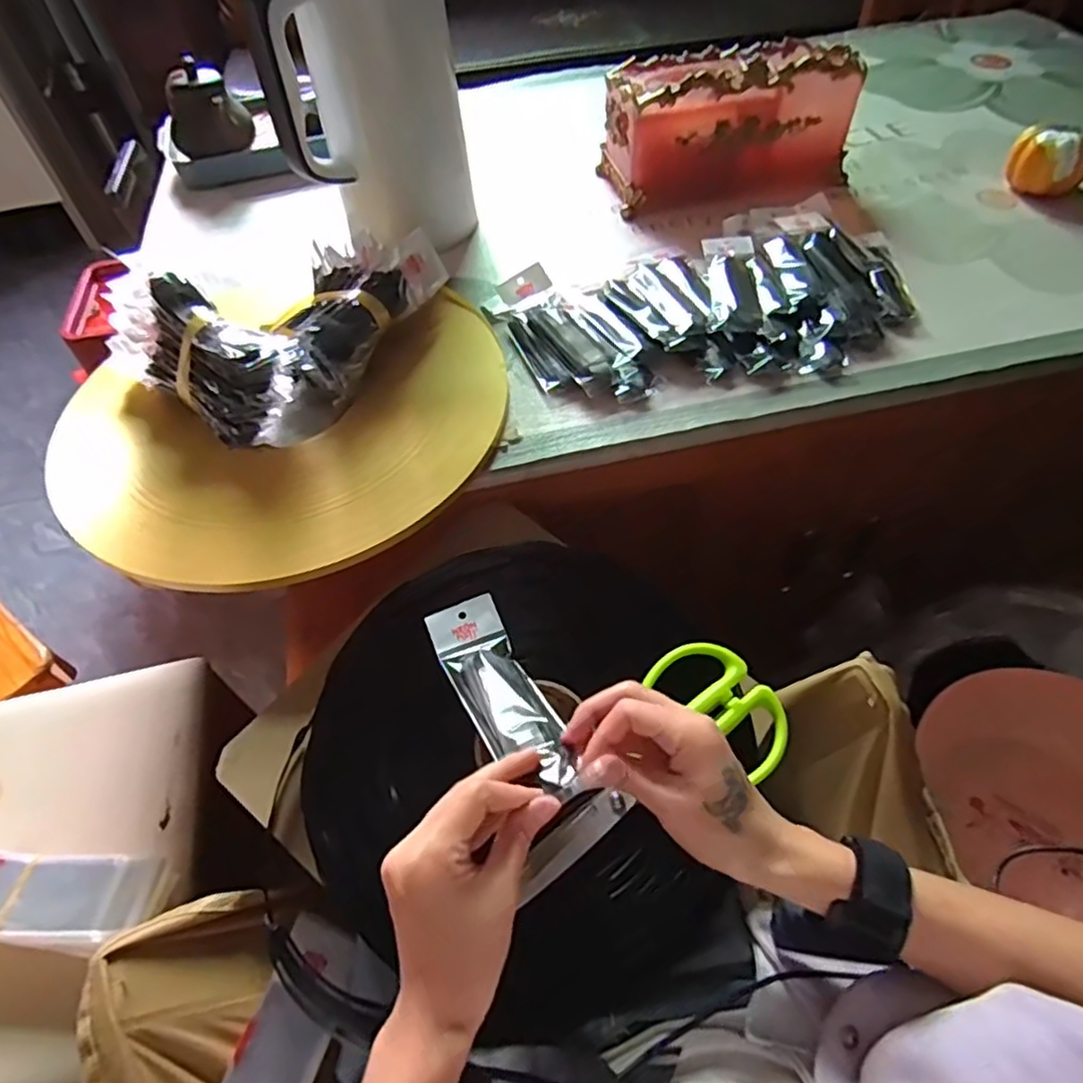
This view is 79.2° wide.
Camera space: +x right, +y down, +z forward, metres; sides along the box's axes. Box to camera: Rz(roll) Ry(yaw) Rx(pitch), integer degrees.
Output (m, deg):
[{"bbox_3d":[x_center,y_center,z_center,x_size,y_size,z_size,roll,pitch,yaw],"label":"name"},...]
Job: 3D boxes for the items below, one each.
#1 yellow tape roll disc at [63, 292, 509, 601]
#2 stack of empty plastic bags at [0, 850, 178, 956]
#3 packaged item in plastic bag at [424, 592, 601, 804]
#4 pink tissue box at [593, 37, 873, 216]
[{"bbox_3d":[-0.219,-0.110,0.568,0.361,0.019,0.361,-2,53,3],"label":"yellow tape roll disc"},{"bbox_3d":[-0.387,0.263,0.488,0.222,0.026,0.064,1,53,5],"label":"stack of empty plastic bags"},{"bbox_3d":[-0.024,0.095,0.416,0.050,0.015,0.164,-26,42,-15],"label":"packaged item in plastic bag"},{"bbox_3d":[0.204,-0.480,0.747,0.251,0.127,0.150,-11,53,-4],"label":"pink tissue box"}]

